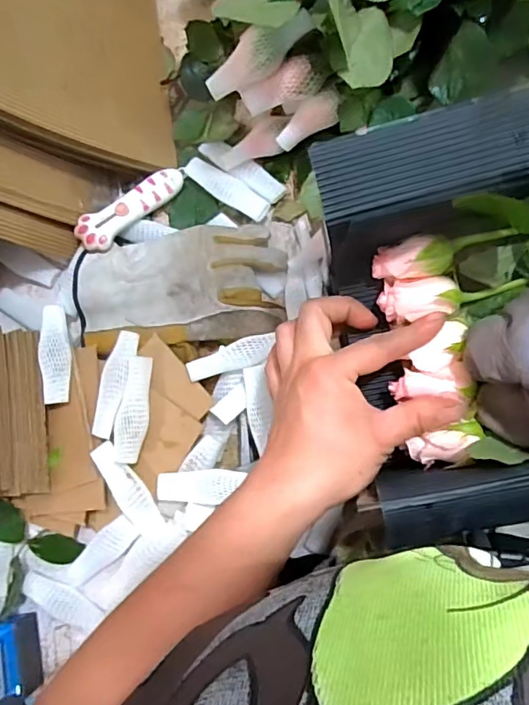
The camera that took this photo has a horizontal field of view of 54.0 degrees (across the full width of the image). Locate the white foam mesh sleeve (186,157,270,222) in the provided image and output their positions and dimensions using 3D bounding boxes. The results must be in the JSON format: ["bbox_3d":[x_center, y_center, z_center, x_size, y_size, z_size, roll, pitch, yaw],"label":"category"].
[{"bbox_3d":[-0.035,-0.149,0.475,0.091,0.004,0.024,34,99,16],"label":"white foam mesh sleeve"}]

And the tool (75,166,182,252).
[{"bbox_3d":[-0.121,-0.133,0.473,0.109,0.014,0.031,-40,82,-13],"label":"tool"}]

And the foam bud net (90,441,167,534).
[{"bbox_3d":[-0.116,0.116,0.439,0.023,0.010,0.085,-32,97,2],"label":"foam bud net"}]

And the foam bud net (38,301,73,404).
[{"bbox_3d":[-0.183,0.002,0.457,0.022,0.022,0.086,-7,84,5],"label":"foam bud net"}]

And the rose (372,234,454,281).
[{"bbox_3d":[0.088,-0.057,0.308,0.044,0.022,0.024,-2,84,6],"label":"rose"}]

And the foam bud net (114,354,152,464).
[{"bbox_3d":[-0.108,0.049,0.437,0.024,0.024,0.088,11,86,7],"label":"foam bud net"}]

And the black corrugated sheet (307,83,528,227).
[{"bbox_3d":[0.139,-0.112,0.252,0.230,0.013,0.052,-15,83,4],"label":"black corrugated sheet"}]

